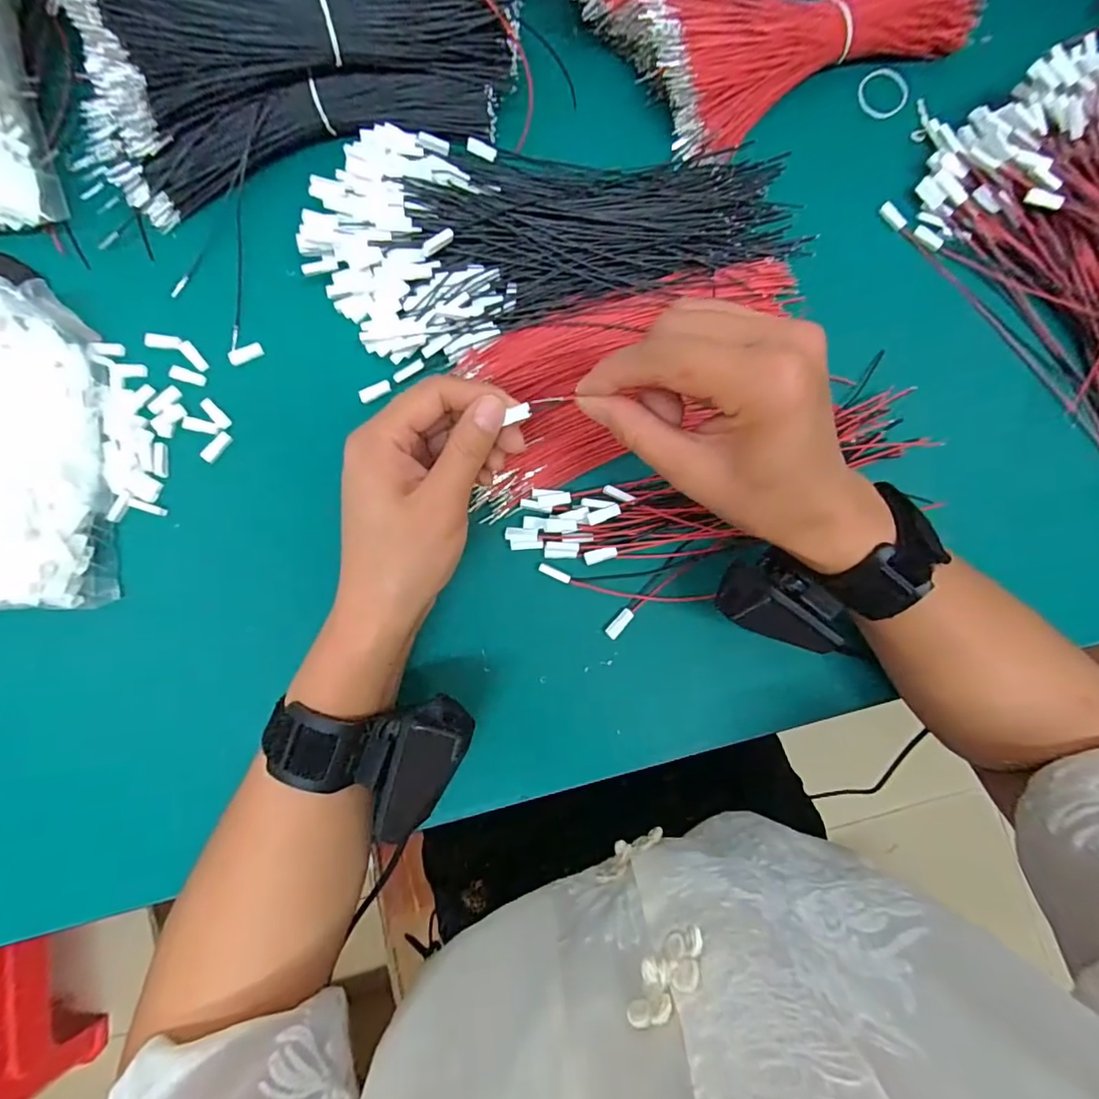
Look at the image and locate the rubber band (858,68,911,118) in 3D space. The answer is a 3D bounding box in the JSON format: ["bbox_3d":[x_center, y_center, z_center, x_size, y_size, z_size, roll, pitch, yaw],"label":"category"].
[{"bbox_3d":[0.230,-0.314,0.374,0.032,0.004,0.026,46,120,-10],"label":"rubber band"}]

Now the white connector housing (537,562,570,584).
[{"bbox_3d":[0.003,0.014,0.323,0.020,0.004,0.006,24,83,-1],"label":"white connector housing"}]

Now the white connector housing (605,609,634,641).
[{"bbox_3d":[0.042,0.044,0.322,0.008,0.004,0.020,40,83,1],"label":"white connector housing"}]

